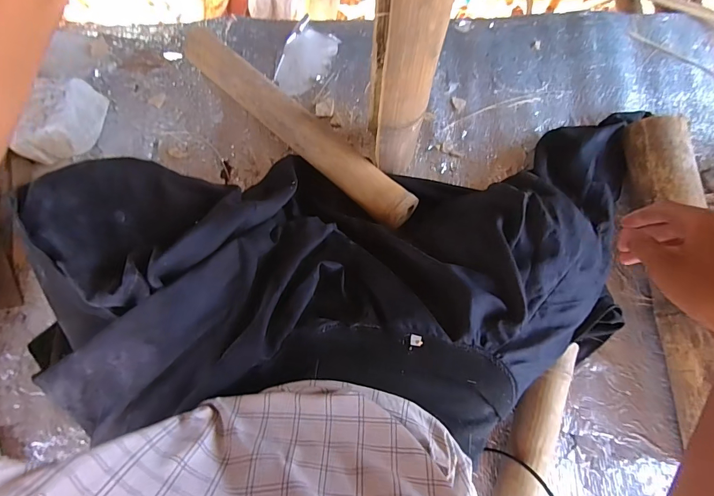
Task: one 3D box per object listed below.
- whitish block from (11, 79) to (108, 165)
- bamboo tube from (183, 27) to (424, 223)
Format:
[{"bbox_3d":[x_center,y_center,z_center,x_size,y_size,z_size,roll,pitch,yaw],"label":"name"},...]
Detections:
[{"bbox_3d":[-0.517,-0.223,0.678,0.083,0.088,0.151,16,75,4],"label":"whitish block"},{"bbox_3d":[-0.112,-0.217,0.672,0.512,0.058,0.059,41,78,10],"label":"bamboo tube"}]

